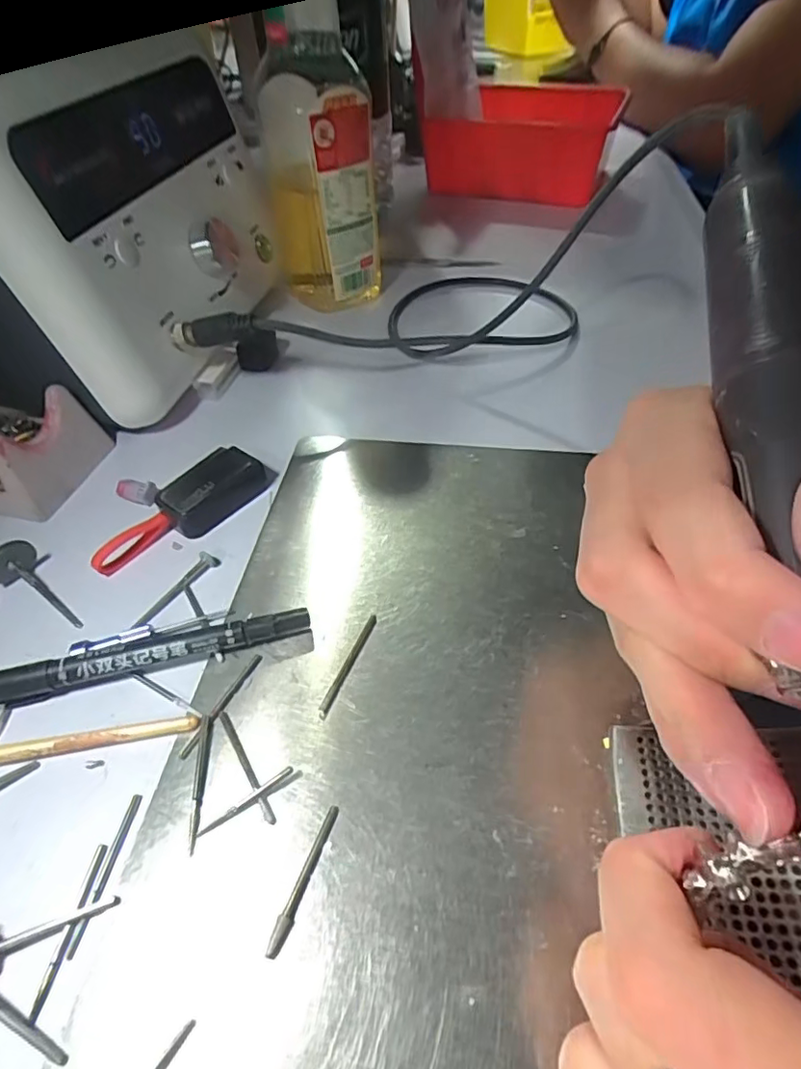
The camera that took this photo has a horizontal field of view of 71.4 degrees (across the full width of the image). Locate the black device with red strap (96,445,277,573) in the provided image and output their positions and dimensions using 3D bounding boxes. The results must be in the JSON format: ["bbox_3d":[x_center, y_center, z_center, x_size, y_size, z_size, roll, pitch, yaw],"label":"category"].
[{"bbox_3d":[-0.100,-0.012,0.262,0.027,0.019,0.089,32,57,27],"label":"black device with red strap"}]

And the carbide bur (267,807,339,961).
[{"bbox_3d":[-0.028,0.102,0.166,0.004,0.006,0.041,14,50,14],"label":"carbide bur"}]

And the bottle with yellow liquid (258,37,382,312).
[{"bbox_3d":[-0.052,-0.236,0.374,0.070,0.147,0.075,-8,48,-6],"label":"bottle with yellow liquid"}]

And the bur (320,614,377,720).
[{"bbox_3d":[-0.020,0.049,0.212,0.004,0.004,0.045,18,51,17],"label":"bur"}]

